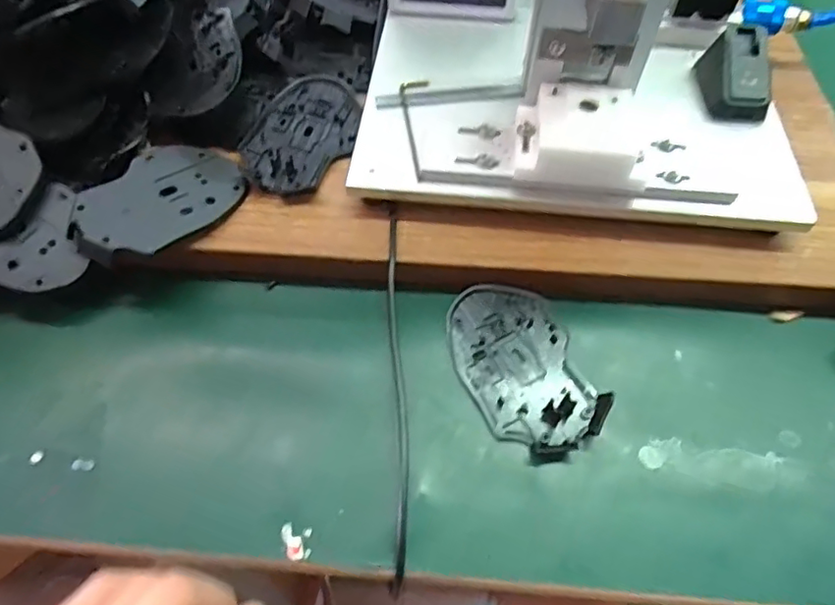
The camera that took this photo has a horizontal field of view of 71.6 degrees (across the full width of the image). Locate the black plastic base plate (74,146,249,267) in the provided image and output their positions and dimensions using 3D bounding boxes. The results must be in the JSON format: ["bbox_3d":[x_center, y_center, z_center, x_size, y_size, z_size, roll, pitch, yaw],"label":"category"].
[{"bbox_3d":[-0.170,-0.067,0.383,0.072,0.006,0.110,35,55,5],"label":"black plastic base plate"}]

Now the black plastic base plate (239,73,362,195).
[{"bbox_3d":[-0.084,-0.127,0.433,0.072,0.012,0.115,17,59,11],"label":"black plastic base plate"}]

